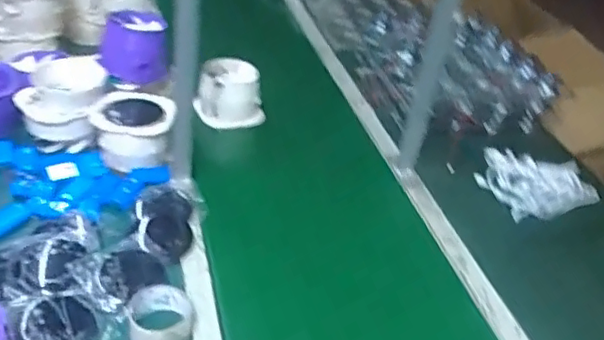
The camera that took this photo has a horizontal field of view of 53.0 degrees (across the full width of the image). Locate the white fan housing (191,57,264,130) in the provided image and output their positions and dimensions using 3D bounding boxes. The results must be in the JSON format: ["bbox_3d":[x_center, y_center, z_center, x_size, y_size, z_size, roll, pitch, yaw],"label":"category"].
[{"bbox_3d":[-0.172,-0.174,1.355,0.160,0.106,0.153,5,36,-4],"label":"white fan housing"}]

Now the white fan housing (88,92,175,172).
[{"bbox_3d":[-0.313,-0.077,1.126,0.145,0.099,0.130,0,36,-10],"label":"white fan housing"}]

